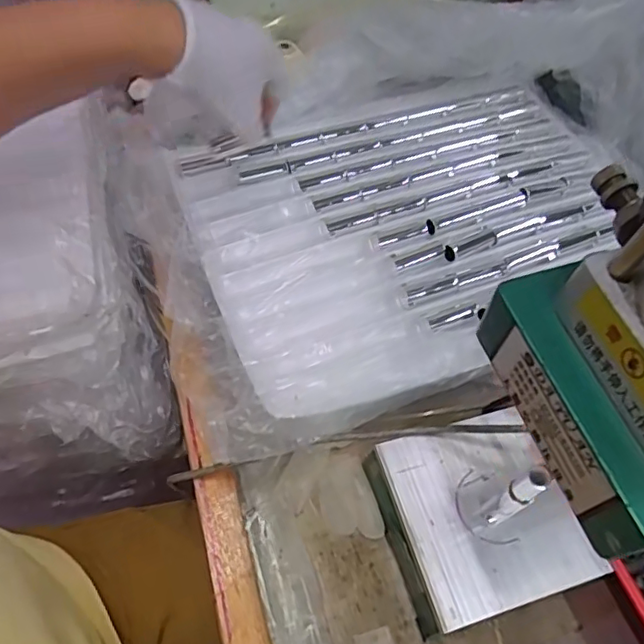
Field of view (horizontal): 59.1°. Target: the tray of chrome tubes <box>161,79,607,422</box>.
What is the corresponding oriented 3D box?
[{"bbox_3d":[0.089,-0.095,0.511,0.384,0.025,0.290,-18,62,-15],"label":"tray of chrome tubes"}]

